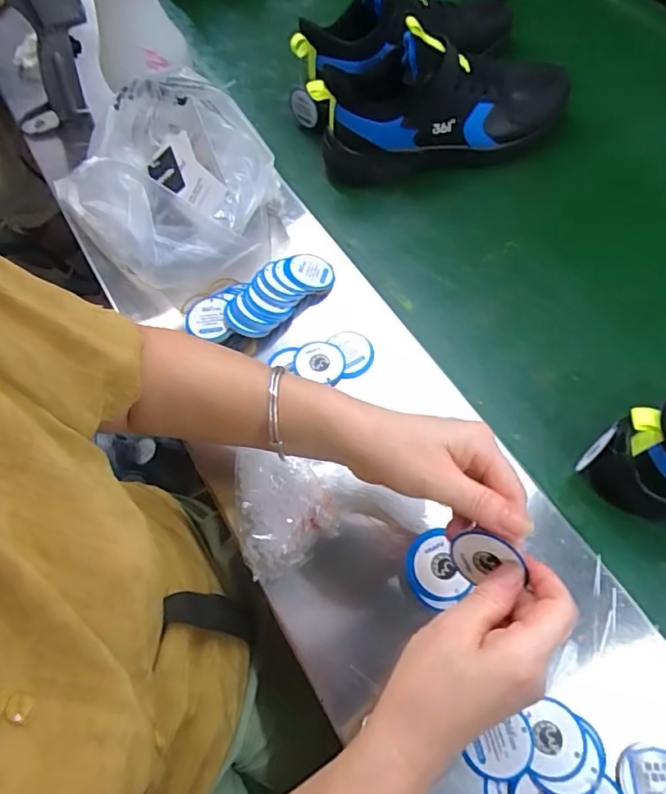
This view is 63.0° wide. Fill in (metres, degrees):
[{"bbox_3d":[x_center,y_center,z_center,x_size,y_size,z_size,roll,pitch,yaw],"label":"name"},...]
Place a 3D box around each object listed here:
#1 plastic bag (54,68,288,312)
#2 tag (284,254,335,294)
[{"bbox_3d":[-0.172,-0.225,0.577,0.226,0.116,0.186,41,74,18],"label":"plastic bag"},{"bbox_3d":[-0.023,-0.127,0.553,0.050,0.008,0.044,-19,74,-25],"label":"tag"}]

